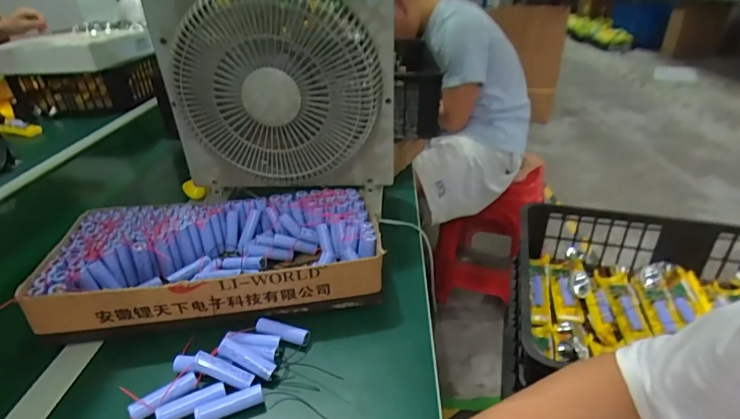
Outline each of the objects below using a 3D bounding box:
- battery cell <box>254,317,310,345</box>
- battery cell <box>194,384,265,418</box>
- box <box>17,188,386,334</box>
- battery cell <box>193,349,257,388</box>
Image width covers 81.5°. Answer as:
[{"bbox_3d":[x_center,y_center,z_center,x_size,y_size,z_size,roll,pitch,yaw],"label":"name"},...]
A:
[{"bbox_3d":[-0.104,0.145,0.509,0.068,0.018,0.018,7,31,15],"label":"battery cell"},{"bbox_3d":[-0.139,0.194,0.426,0.065,0.018,0.020,-12,31,-16],"label":"battery cell"},{"bbox_3d":[-0.203,0.067,0.594,0.410,0.081,0.200,-6,30,-7],"label":"box"},{"bbox_3d":[-0.153,0.168,0.449,0.065,0.016,0.017,21,33,4],"label":"battery cell"}]

